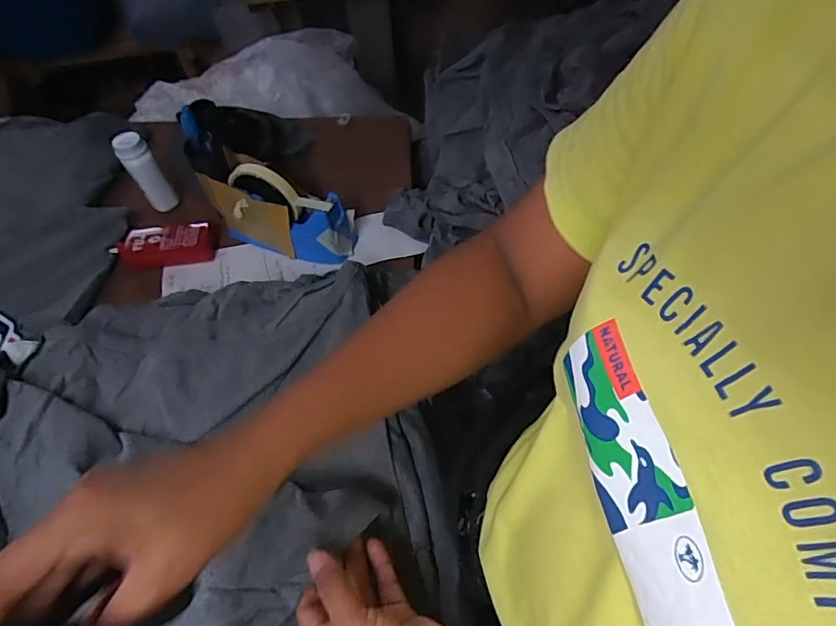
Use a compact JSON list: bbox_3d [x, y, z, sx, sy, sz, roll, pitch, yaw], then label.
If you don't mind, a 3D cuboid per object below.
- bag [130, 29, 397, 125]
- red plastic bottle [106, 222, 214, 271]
[{"bbox_3d":[-0.292,-0.395,0.894,0.432,0.088,0.202,-19,56,-9],"label":"bag"},{"bbox_3d":[-0.311,-0.086,0.612,0.116,0.022,0.065,-10,55,-3],"label":"red plastic bottle"}]

